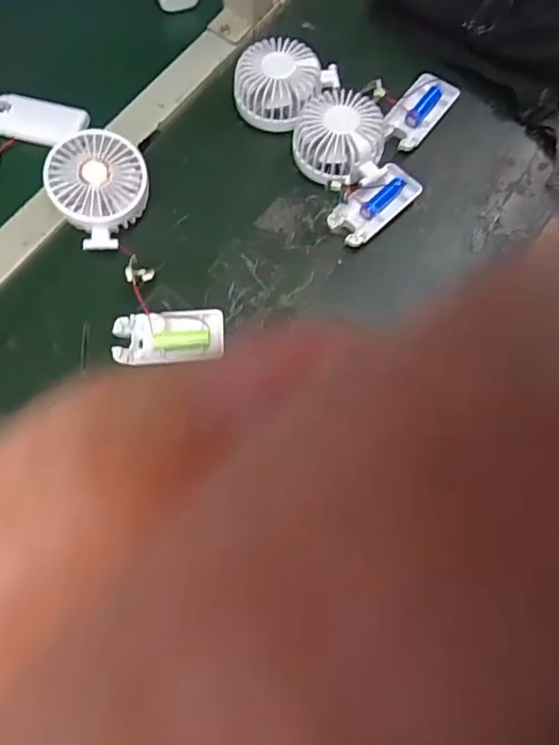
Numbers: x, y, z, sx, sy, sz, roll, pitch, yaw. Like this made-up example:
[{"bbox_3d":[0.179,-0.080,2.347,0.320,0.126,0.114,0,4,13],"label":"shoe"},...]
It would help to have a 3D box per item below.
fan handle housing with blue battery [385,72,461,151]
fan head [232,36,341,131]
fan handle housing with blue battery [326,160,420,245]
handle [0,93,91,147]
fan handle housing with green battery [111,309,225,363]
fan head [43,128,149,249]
[{"bbox_3d":[0.144,-0.273,0.529,0.045,0.022,0.091,36,76,10],"label":"fan handle housing with blue battery"},{"bbox_3d":[0.005,-0.294,0.522,0.096,0.039,0.078,-39,77,-12],"label":"fan head"},{"bbox_3d":[0.091,-0.162,0.495,0.092,0.019,0.042,-39,77,-12],"label":"fan handle housing with blue battery"},{"bbox_3d":[-0.245,-0.255,0.523,0.093,0.021,0.039,10,73,2],"label":"handle"},{"bbox_3d":[-0.097,-0.032,0.456,0.094,0.015,0.042,-5,73,-3],"label":"fan handle housing with green battery"},{"bbox_3d":[-0.164,-0.170,0.475,0.084,0.044,0.096,-26,73,-10],"label":"fan head"}]

